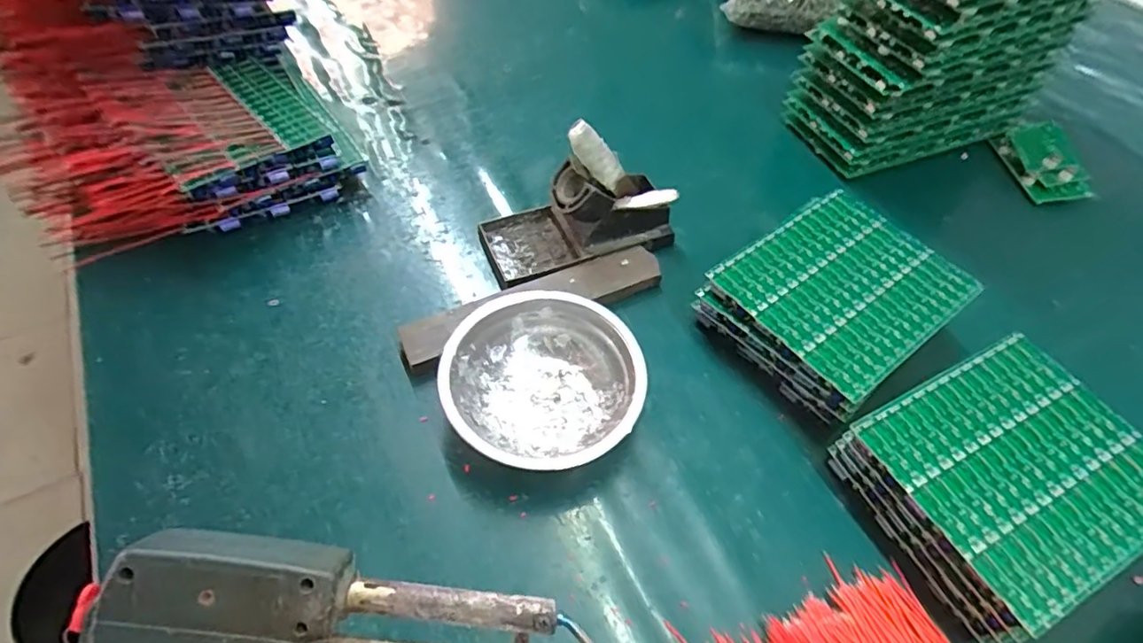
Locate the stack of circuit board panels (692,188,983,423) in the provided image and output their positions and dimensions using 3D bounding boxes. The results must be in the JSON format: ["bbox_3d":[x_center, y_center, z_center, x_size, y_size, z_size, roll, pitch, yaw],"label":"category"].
[{"bbox_3d":[0.187,-0.011,0.434,0.152,0.061,0.128,-30,60,-25],"label":"stack of circuit board panels"}]

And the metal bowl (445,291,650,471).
[{"bbox_3d":[-0.019,0.040,0.394,0.123,0.042,0.124,3,52,-3],"label":"metal bowl"}]

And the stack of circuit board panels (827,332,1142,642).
[{"bbox_3d":[0.258,0.093,0.359,0.146,0.053,0.125,-21,57,-20],"label":"stack of circuit board panels"}]

